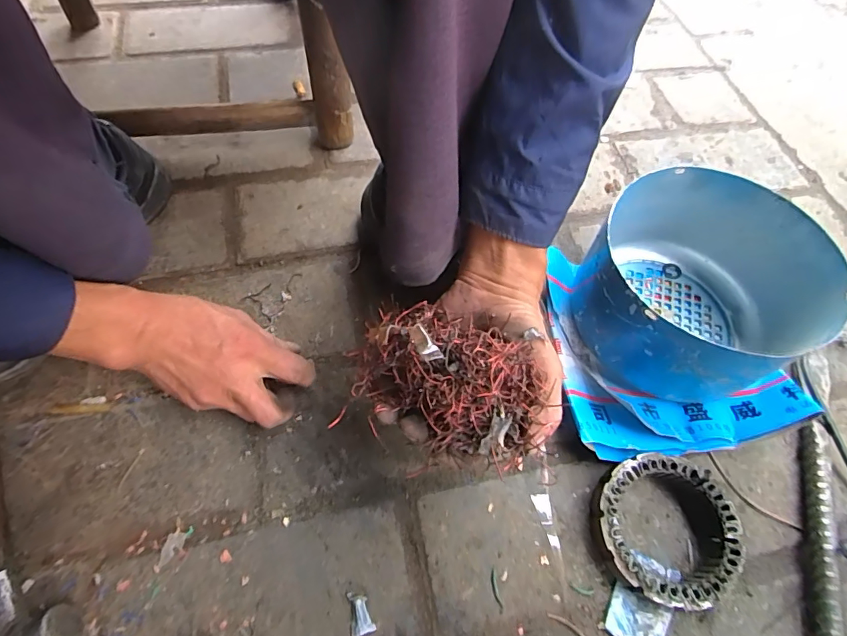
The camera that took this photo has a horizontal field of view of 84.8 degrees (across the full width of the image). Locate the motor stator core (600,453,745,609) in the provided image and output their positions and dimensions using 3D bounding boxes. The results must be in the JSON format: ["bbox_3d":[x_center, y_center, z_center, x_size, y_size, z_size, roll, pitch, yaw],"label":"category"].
[{"bbox_3d":[0.196,0.170,0.378,0.105,0.037,0.108,1,63,-2],"label":"motor stator core"}]

